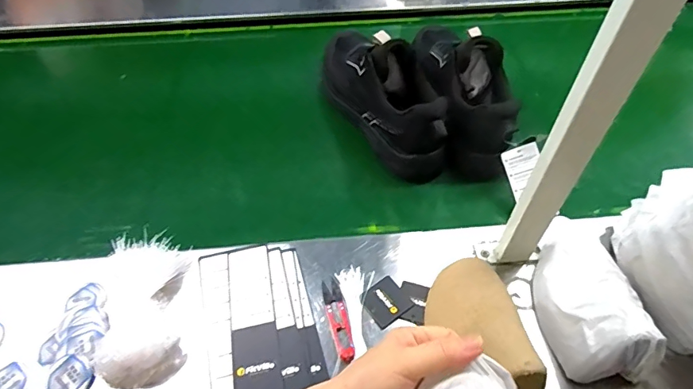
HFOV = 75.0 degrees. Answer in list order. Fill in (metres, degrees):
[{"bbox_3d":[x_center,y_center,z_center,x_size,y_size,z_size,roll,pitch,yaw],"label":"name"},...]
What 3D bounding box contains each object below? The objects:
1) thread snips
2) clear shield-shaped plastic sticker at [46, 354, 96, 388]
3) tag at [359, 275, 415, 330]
[{"bbox_3d":[-0.010,0.145,0.533,0.024,0.004,0.105,-13,54,-10],"label":"thread snips"},{"bbox_3d":[-0.300,0.203,0.489,0.045,0.004,0.041,30,62,10],"label":"clear shield-shaped plastic sticker"},{"bbox_3d":[0.047,0.129,0.543,0.050,0.004,0.051,-29,58,-21],"label":"tag"}]

